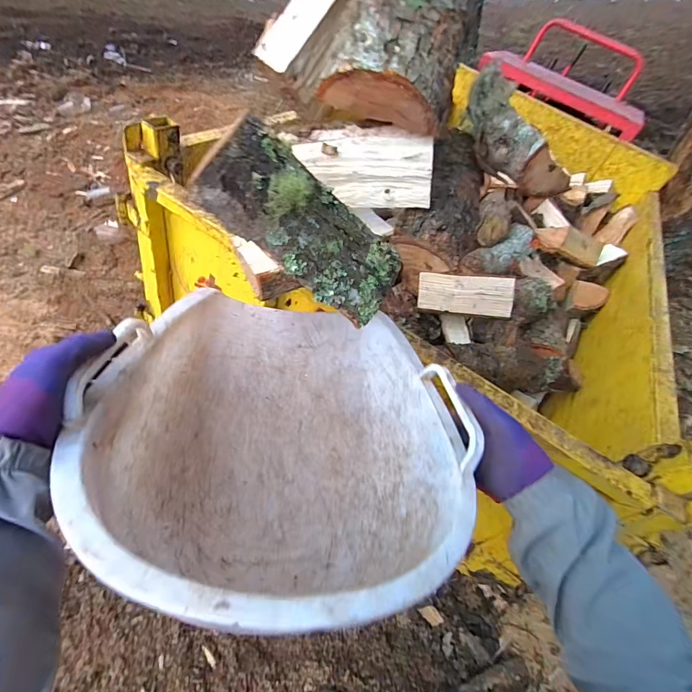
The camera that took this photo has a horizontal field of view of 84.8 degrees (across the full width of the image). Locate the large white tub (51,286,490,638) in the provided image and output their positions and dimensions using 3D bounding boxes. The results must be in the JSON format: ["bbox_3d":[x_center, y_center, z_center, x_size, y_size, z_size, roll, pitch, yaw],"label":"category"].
[{"bbox_3d":[-0.059,0.082,0.452,0.368,0.209,0.413,-5,50,-3],"label":"large white tub"}]

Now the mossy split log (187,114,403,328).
[{"bbox_3d":[-0.034,-0.122,0.388,0.065,0.218,0.102,-33,39,33],"label":"mossy split log"}]

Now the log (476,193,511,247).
[{"bbox_3d":[0.450,-0.396,1.147,0.090,0.072,0.214,15,51,13],"label":"log"}]

